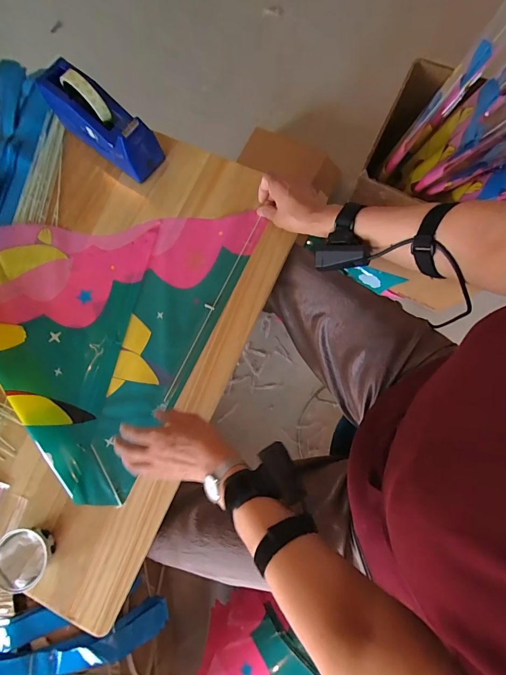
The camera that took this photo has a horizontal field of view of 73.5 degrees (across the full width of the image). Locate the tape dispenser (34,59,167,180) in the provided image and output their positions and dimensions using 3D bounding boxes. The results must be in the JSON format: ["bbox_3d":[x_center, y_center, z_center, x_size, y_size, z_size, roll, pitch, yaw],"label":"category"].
[{"bbox_3d":[-0.255,-0.363,0.576,0.203,0.123,0.066,36,82,7],"label":"tape dispenser"}]

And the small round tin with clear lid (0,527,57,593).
[{"bbox_3d":[-0.336,0.324,0.499,0.078,0.038,0.083,35,82,7],"label":"small round tin with clear lid"}]

